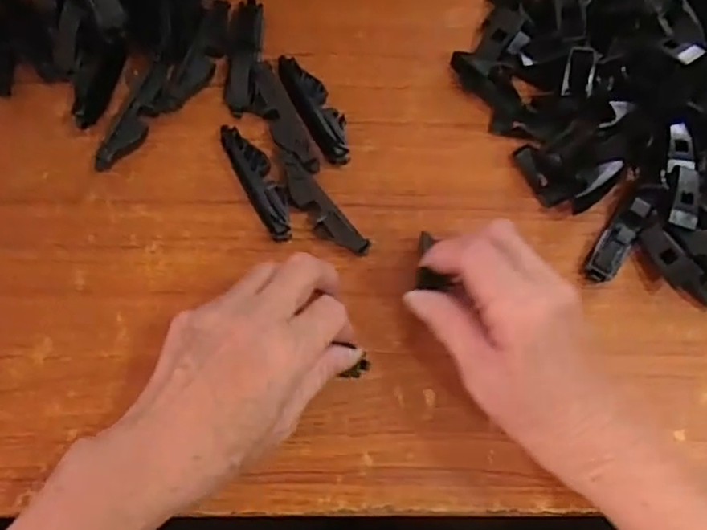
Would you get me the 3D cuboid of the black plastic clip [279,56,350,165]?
[{"bbox_3d":[-0.024,-0.100,0.410,0.026,0.013,0.078,-32,79,-9],"label":"black plastic clip"}]

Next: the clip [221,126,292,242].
[{"bbox_3d":[-0.057,-0.051,0.391,0.021,0.017,0.076,-25,78,-7],"label":"clip"}]

